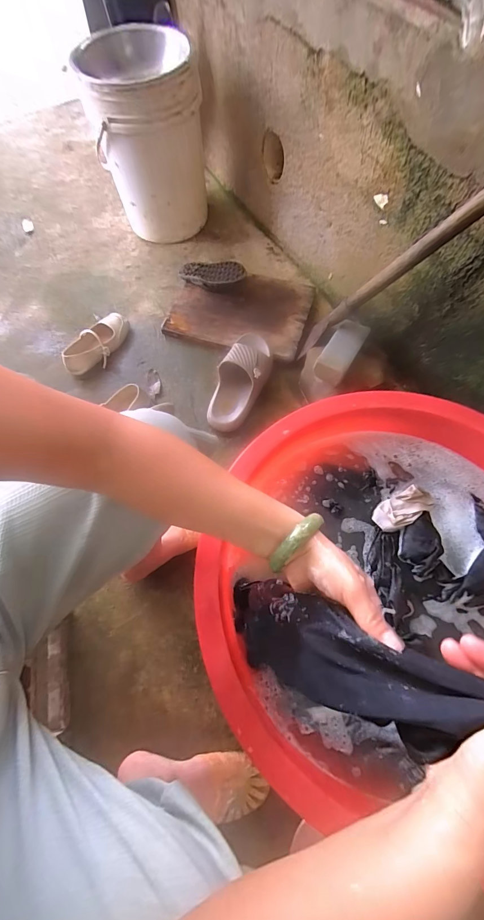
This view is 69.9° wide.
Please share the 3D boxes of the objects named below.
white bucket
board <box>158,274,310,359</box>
[{"bbox_3d":[-0.226,-0.770,0.889,0.244,0.407,0.243,1,65,-2],"label":"white bucket"},{"bbox_3d":[-0.001,-0.418,0.942,0.345,0.036,0.262,16,66,5],"label":"board"}]

